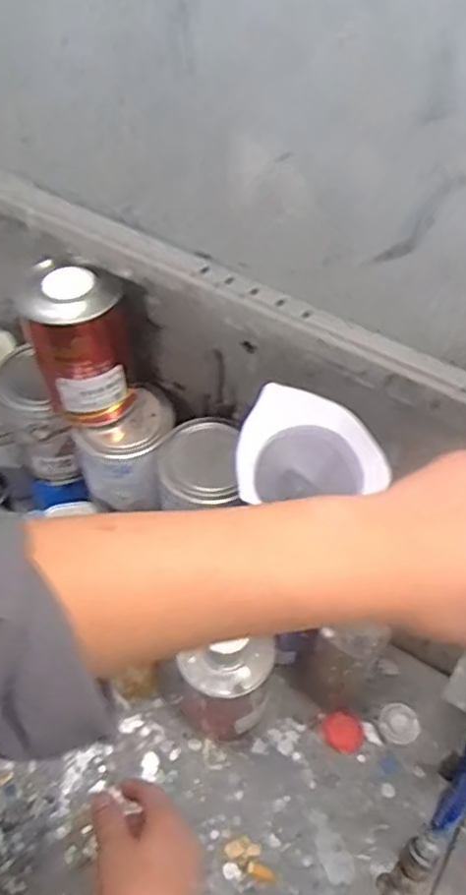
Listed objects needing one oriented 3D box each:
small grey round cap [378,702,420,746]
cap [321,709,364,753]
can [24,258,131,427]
[{"bbox_3d":[0.191,0.319,0.794,0.045,0.008,0.045,0,51,-1],"label":"small grey round cap"},{"bbox_3d":[0.124,0.322,0.778,0.044,0.025,0.045,0,51,-1],"label":"cap"},{"bbox_3d":[-0.151,-0.104,0.691,0.089,0.148,0.086,0,51,-1],"label":"can"}]

